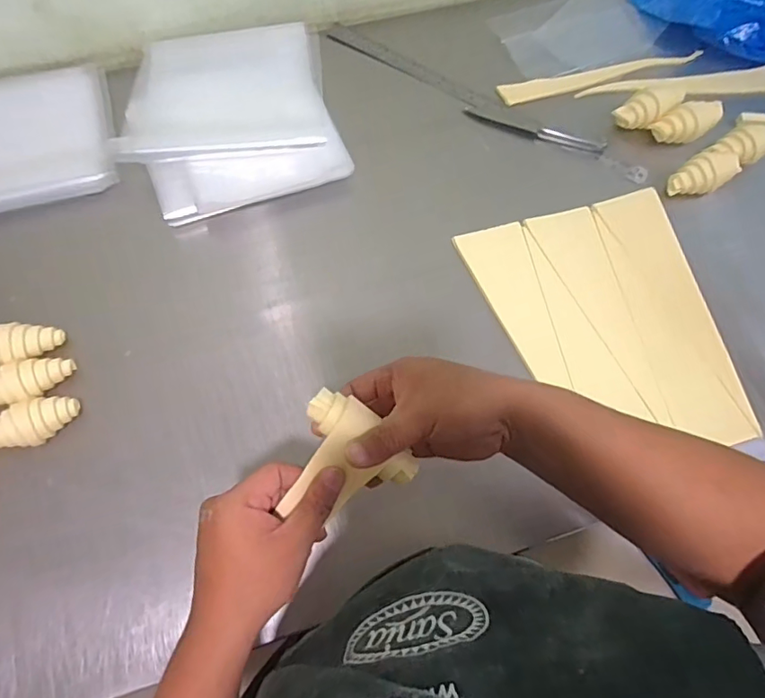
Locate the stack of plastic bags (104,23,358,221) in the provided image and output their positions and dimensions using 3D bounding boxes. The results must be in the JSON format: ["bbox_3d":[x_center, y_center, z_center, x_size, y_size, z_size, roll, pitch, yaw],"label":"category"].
[{"bbox_3d":[-0.209,-0.317,0.696,0.280,0.045,0.302,-13,69,-7],"label":"stack of plastic bags"}]

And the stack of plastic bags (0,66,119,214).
[{"bbox_3d":[-0.498,-0.281,0.682,0.255,0.033,0.223,-18,70,-9],"label":"stack of plastic bags"}]

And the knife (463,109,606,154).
[{"bbox_3d":[0.217,-0.310,0.732,0.203,0.011,0.020,18,69,5],"label":"knife"}]

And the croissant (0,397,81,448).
[{"bbox_3d":[-0.370,0.080,0.538,0.098,0.044,0.044,-23,71,-11],"label":"croissant"}]

